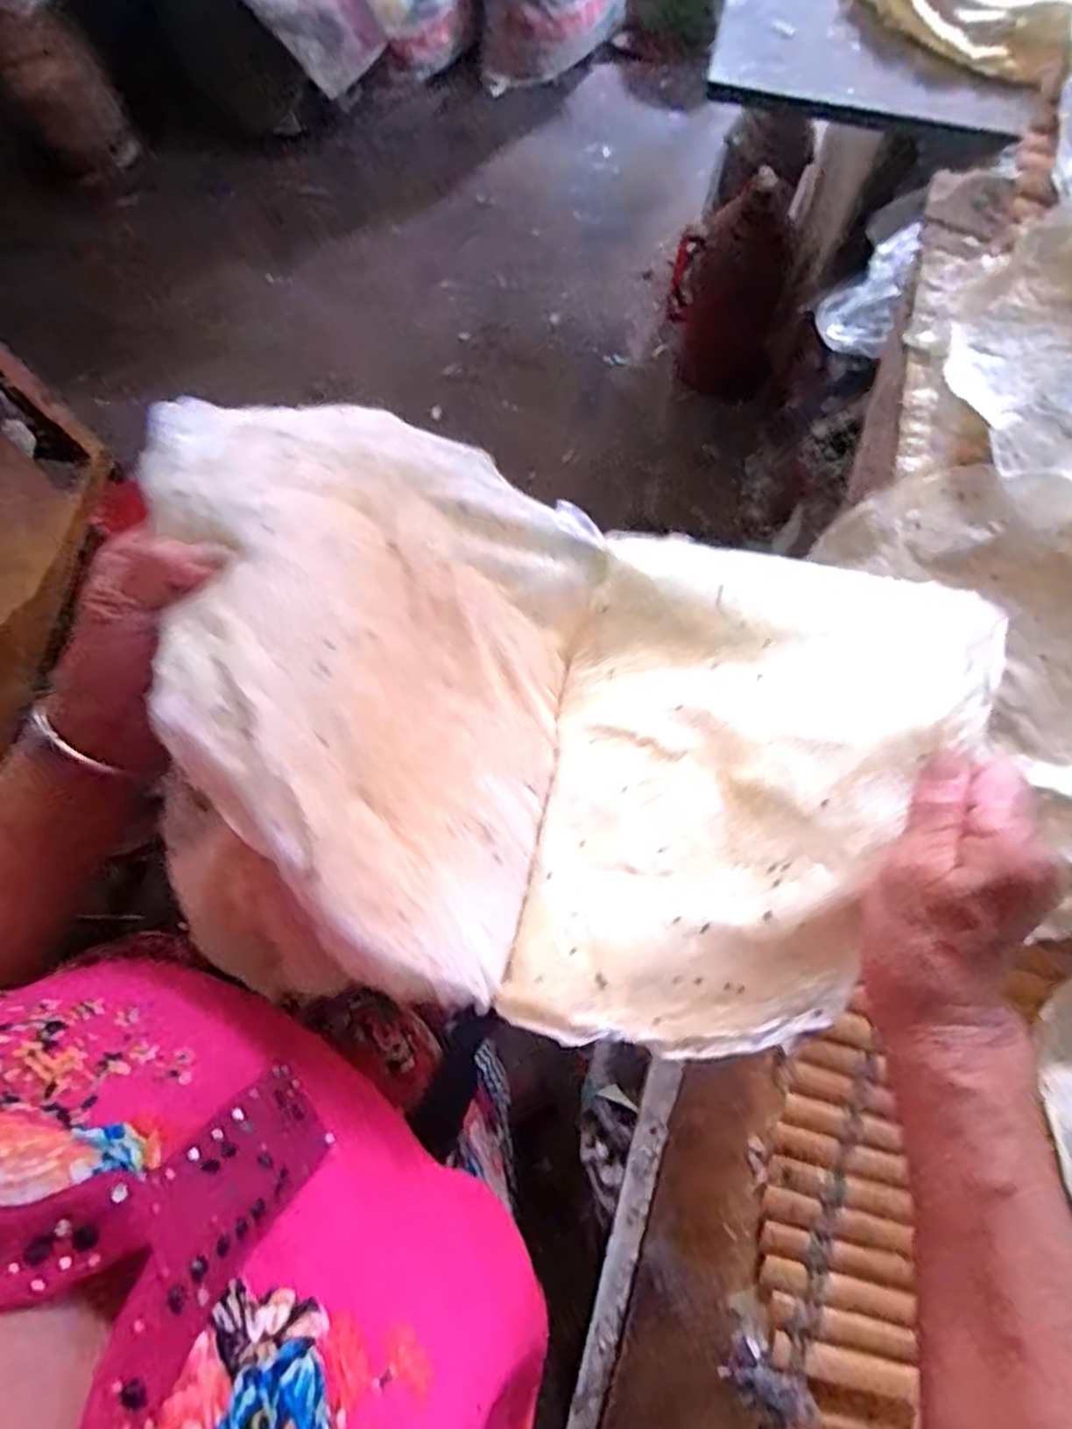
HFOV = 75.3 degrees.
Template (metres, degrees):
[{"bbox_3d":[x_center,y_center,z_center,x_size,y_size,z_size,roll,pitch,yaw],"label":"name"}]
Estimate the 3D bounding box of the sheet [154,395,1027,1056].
[{"bbox_3d":[-0.005,-0.020,0.368,0.361,0.207,0.280,26,79,5],"label":"sheet"}]

